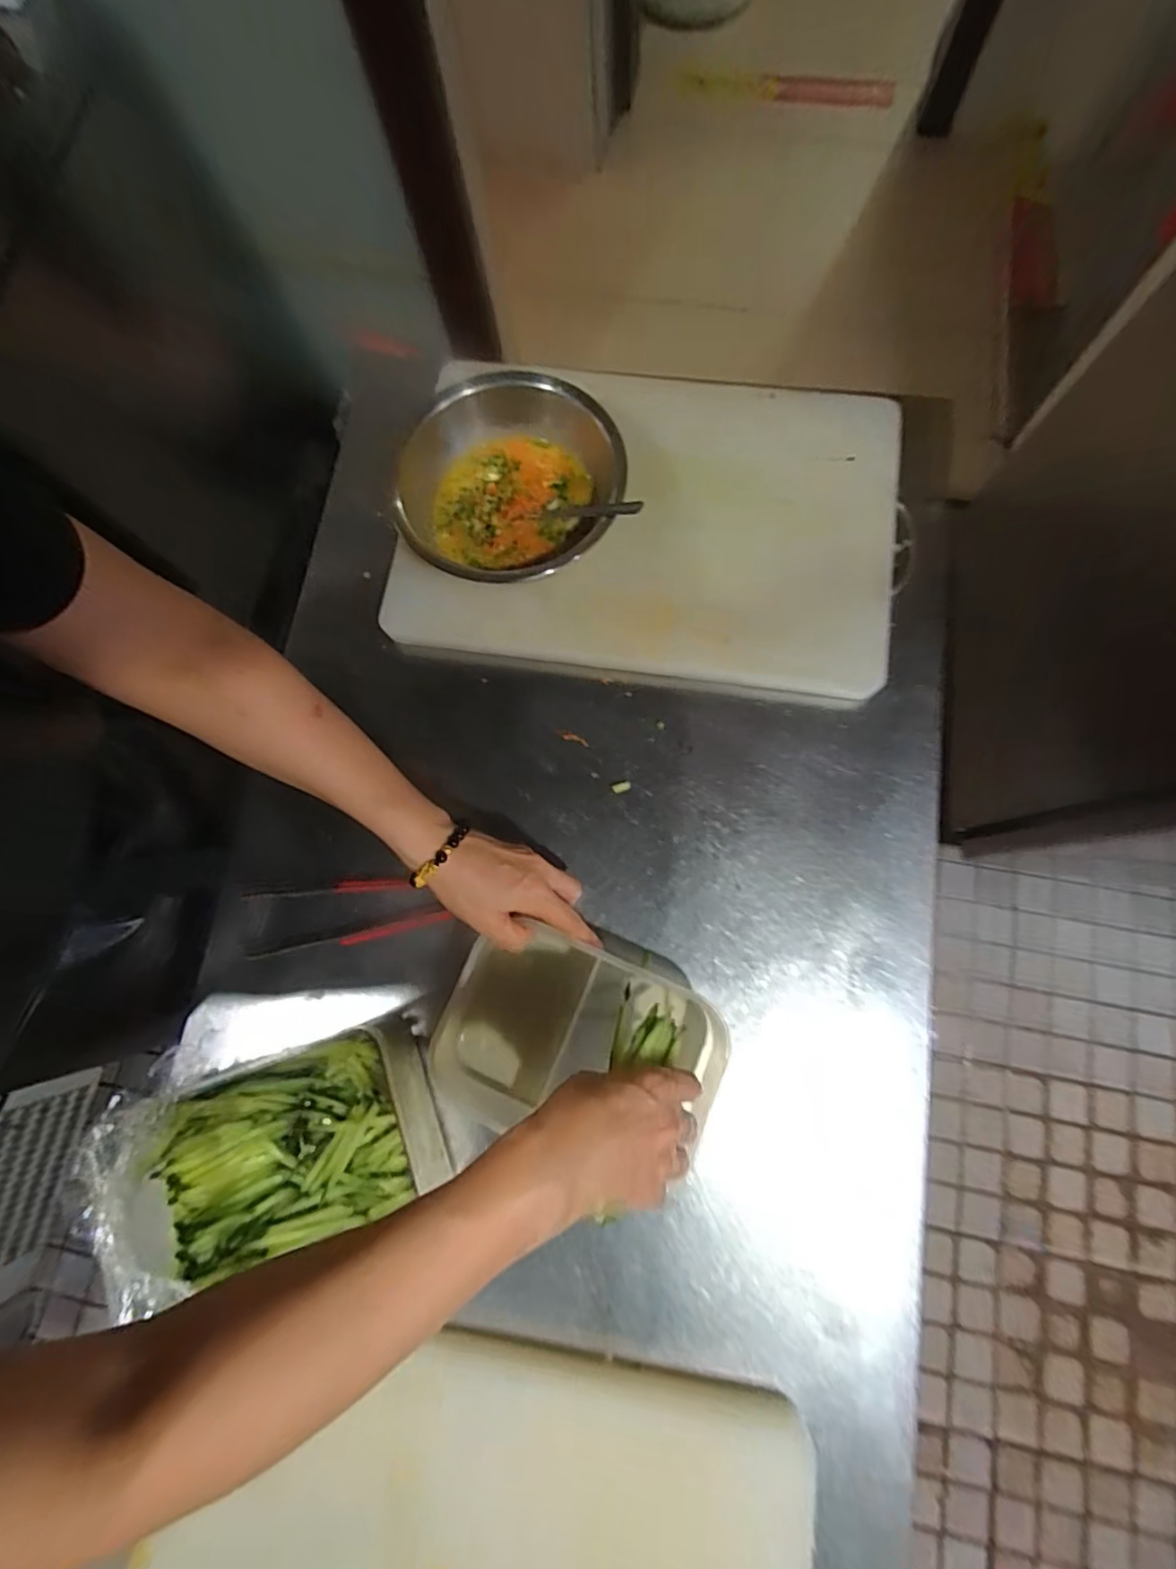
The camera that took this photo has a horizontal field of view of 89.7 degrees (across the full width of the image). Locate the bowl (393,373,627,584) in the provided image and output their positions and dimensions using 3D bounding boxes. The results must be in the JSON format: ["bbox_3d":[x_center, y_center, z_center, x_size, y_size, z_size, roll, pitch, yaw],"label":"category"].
[{"bbox_3d":[-0.065,-0.254,0.516,0.185,0.087,0.187,-1,78,3],"label":"bowl"}]

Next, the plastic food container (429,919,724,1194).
[{"bbox_3d":[-0.005,0.202,0.452,0.222,0.054,0.146,16,80,3],"label":"plastic food container"}]

